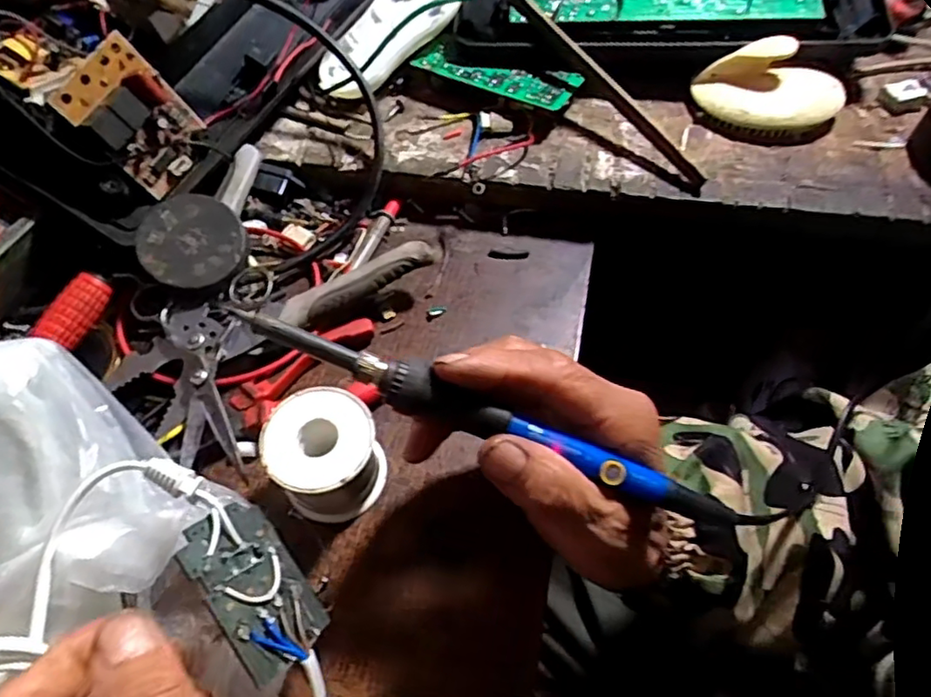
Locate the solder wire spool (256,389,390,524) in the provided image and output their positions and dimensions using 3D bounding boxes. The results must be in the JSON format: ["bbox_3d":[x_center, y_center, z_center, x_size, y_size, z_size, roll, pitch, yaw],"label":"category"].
[{"bbox_3d":[-0.067,0.053,0.306,0.050,0.050,0.051,0,61,1],"label":"solder wire spool"}]

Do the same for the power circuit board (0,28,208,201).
[{"bbox_3d":[-0.219,-0.152,0.358,0.133,0.047,0.062,29,58,-27],"label":"power circuit board"}]

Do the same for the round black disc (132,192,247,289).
[{"bbox_3d":[-0.154,-0.060,0.348,0.054,0.006,0.054,3,75,-11],"label":"round black disc"}]

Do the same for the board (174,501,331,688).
[{"bbox_3d":[-0.080,0.090,0.239,0.005,0.040,0.062,-38,83,26],"label":"board"}]

